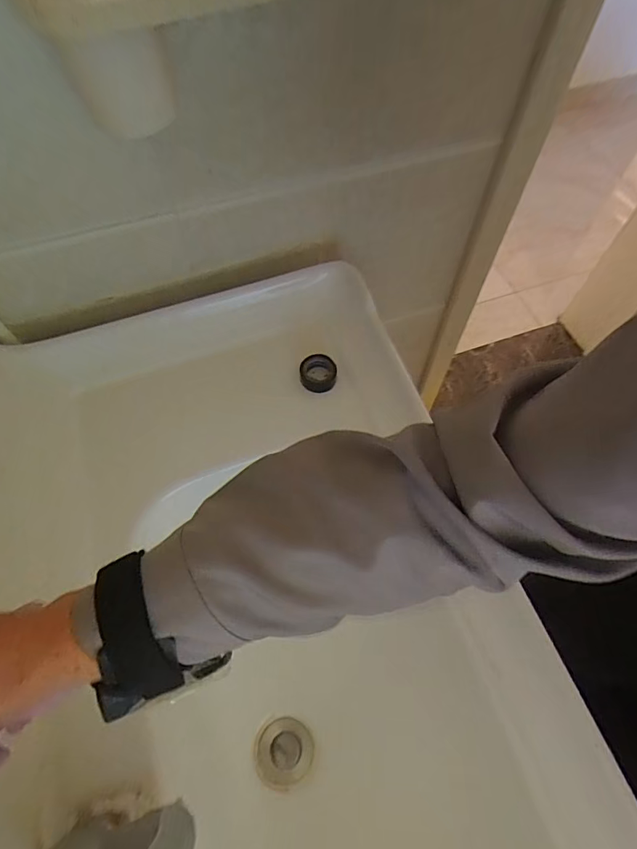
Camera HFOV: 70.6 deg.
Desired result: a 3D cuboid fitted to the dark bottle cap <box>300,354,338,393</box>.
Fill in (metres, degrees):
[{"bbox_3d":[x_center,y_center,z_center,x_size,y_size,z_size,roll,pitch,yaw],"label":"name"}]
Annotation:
[{"bbox_3d":[0.000,-0.063,0.546,0.043,0.017,0.046,0,64,0],"label":"dark bottle cap"}]

